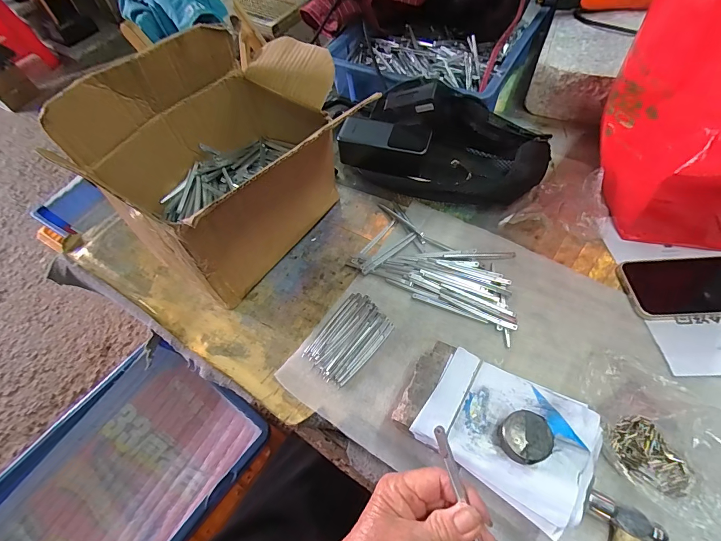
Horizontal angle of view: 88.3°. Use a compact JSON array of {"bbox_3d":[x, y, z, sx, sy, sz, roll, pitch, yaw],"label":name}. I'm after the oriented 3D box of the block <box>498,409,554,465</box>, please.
[{"bbox_3d":[0.135,0.138,0.306,0.036,0.020,0.038,-2,58,4],"label":"block"}]

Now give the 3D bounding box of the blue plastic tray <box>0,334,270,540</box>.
[{"bbox_3d":[-0.378,0.342,0.572,0.281,0.086,0.411,31,65,22],"label":"blue plastic tray"}]

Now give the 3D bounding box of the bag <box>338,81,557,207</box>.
[{"bbox_3d":[0.116,-0.177,0.531,0.276,0.097,0.145,25,64,19],"label":"bag"}]

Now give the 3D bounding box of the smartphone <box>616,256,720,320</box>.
[{"bbox_3d":[0.378,0.015,0.423,0.149,0.011,0.079,-3,58,3],"label":"smartphone"}]

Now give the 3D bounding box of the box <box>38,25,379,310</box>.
[{"bbox_3d":[-0.142,-0.125,0.444,0.169,0.229,0.265,28,65,21],"label":"box"}]

